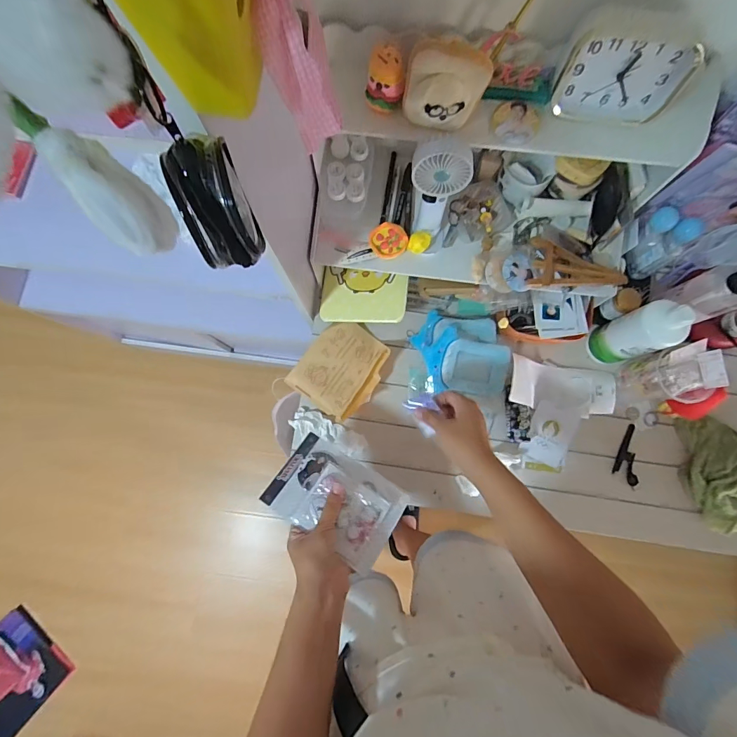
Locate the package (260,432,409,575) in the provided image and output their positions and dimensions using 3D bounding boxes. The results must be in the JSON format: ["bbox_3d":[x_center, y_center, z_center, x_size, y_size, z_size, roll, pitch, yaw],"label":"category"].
[{"bbox_3d":[-0.040,0.173,0.533,0.169,0.036,0.120,32,61,11],"label":"package"}]

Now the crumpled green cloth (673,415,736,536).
[{"bbox_3d":[0.571,0.165,0.634,0.117,0.049,0.192,-22,80,-3],"label":"crumpled green cloth"}]

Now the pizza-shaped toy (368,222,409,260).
[{"bbox_3d":[0.031,-0.197,0.599,0.057,0.010,0.055,0,79,1],"label":"pizza-shaped toy"}]

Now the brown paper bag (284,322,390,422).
[{"bbox_3d":[-0.044,-0.002,0.670,0.128,0.035,0.152,37,82,7],"label":"brown paper bag"}]

